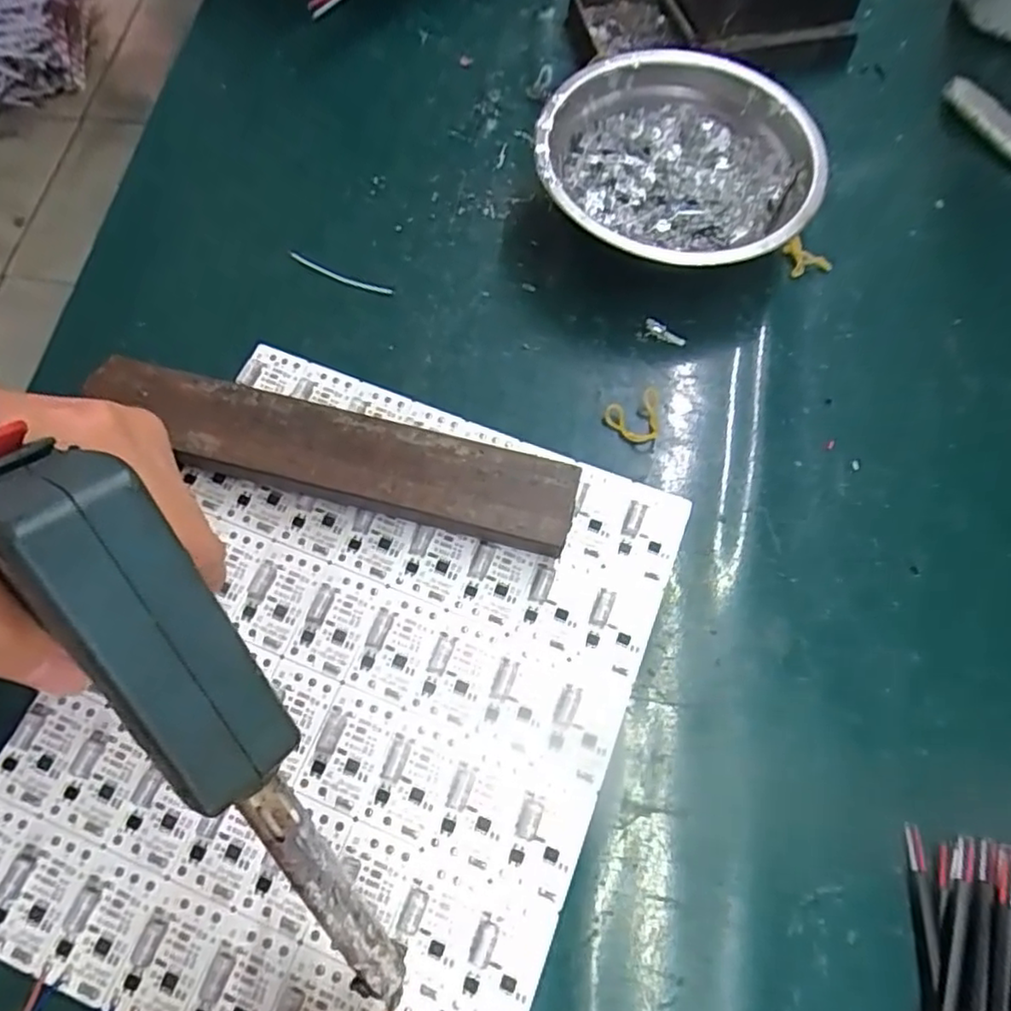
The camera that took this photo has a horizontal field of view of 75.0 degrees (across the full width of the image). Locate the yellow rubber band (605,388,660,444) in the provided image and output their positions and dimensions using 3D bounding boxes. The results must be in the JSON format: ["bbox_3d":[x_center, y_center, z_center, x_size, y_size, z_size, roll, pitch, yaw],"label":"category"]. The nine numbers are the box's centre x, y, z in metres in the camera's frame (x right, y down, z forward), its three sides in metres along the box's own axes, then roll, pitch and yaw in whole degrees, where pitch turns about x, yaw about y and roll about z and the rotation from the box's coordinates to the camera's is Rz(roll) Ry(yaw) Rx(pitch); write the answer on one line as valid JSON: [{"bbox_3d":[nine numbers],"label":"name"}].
[{"bbox_3d":[0.055,-0.040,0.288,0.023,0.008,0.025,0,69,0],"label":"yellow rubber band"}]

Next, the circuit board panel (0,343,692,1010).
[{"bbox_3d":[-0.060,0.067,0.246,0.197,0.006,0.236,21,70,7],"label":"circuit board panel"}]

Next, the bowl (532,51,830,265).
[{"bbox_3d":[0.078,-0.157,0.312,0.124,0.042,0.124,0,69,0],"label":"bowl"}]

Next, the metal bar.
[{"bbox_3d":[-0.070,-0.019,0.269,0.195,0.024,0.036,13,69,5],"label":"metal bar"}]

